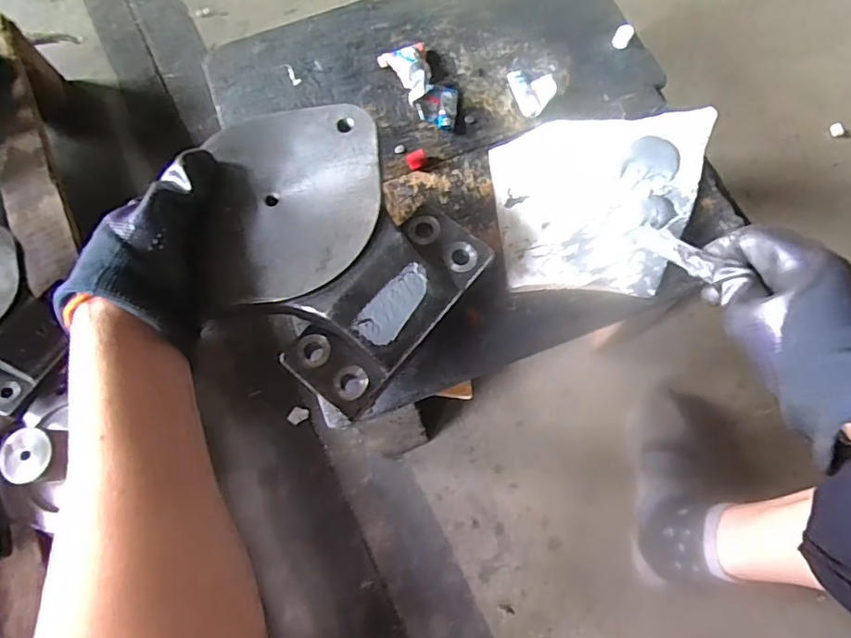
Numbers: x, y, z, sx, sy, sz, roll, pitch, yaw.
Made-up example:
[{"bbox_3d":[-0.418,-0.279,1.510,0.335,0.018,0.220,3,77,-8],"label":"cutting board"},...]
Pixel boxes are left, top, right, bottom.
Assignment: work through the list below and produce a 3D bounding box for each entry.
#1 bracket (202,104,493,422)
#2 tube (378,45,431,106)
[{"bbox_3d":[-0.065,-0.049,0.341,0.176,0.030,0.143,41,77,10],"label":"bracket"},{"bbox_3d":[-0.013,-0.199,0.435,0.037,0.015,0.056,-17,73,-3],"label":"tube"}]

